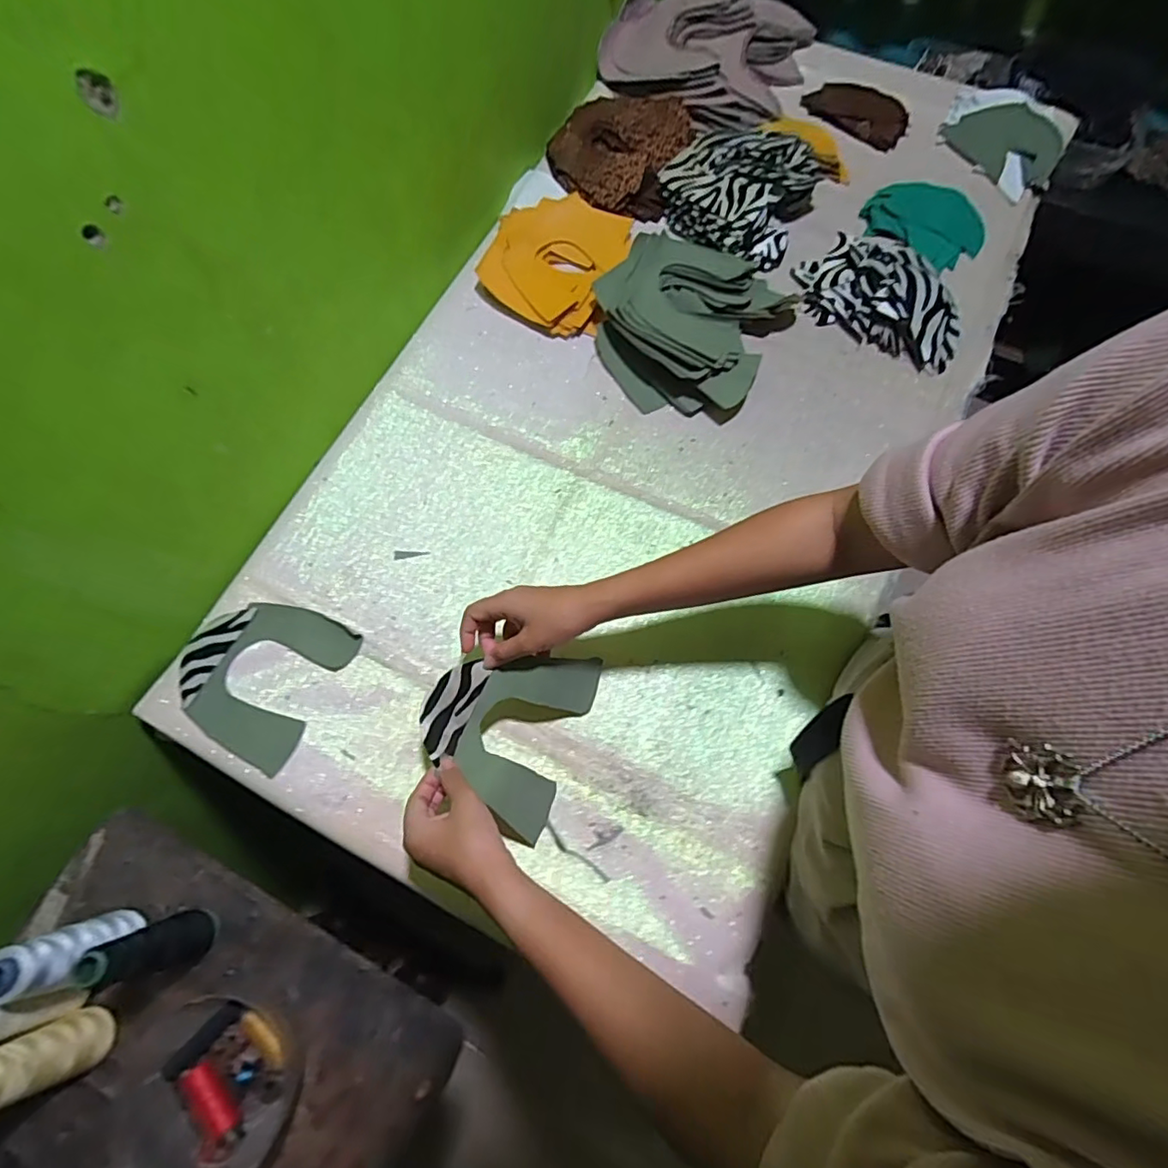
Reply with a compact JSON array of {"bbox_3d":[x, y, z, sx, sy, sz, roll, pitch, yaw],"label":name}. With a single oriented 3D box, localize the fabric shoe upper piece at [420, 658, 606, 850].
[{"bbox_3d":[-0.069,0.124,0.506,0.138,0.037,0.150,27,74,-14],"label":"fabric shoe upper piece"}]

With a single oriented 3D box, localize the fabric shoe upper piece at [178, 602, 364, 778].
[{"bbox_3d":[-0.321,0.084,0.562,0.150,0.006,0.144,24,69,7],"label":"fabric shoe upper piece"}]

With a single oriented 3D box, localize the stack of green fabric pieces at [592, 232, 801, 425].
[{"bbox_3d":[0.120,-0.301,0.657,0.195,0.062,0.203,26,73,10],"label":"stack of green fabric pieces"}]

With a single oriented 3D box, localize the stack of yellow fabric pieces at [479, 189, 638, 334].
[{"bbox_3d":[-0.034,-0.400,0.709,0.156,0.036,0.196,17,72,7],"label":"stack of yellow fabric pieces"}]

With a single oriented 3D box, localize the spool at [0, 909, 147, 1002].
[{"bbox_3d":[-0.398,0.286,0.442,0.033,0.108,0.037,12,71,5],"label":"spool"}]

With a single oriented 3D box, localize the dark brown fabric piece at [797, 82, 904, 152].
[{"bbox_3d":[0.377,-0.647,0.778,0.093,0.010,0.135,-43,75,-13],"label":"dark brown fabric piece"}]

